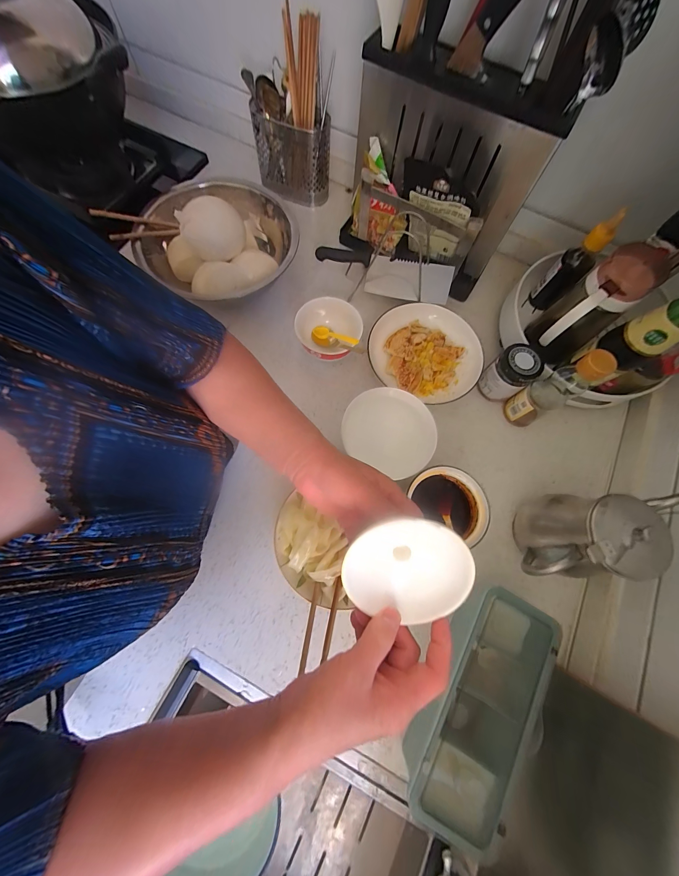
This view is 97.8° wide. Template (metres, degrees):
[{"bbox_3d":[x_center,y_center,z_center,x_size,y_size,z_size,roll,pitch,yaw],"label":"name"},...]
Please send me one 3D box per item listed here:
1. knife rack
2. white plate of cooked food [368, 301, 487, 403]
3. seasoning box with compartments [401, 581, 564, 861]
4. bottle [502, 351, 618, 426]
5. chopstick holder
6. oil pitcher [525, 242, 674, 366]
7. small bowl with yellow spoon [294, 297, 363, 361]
[{"bbox_3d":[0.161,-0.436,0.513,0.301,0.266,0.118,32,74,7],"label":"knife rack"},{"bbox_3d":[0.156,-0.157,0.542,0.195,0.042,0.175,29,74,7],"label":"white plate of cooked food"},{"bbox_3d":[0.172,0.323,0.374,0.107,0.078,0.250,28,73,6],"label":"seasoning box with compartments"},{"bbox_3d":[0.327,-0.073,0.453,0.063,0.176,0.051,-30,76,-11],"label":"bottle"},{"bbox_3d":[-0.094,-0.567,0.600,0.152,0.121,0.073,23,73,5],"label":"chopstick holder"},{"bbox_3d":[0.378,-0.193,0.462,0.109,0.166,0.081,-35,77,-12],"label":"oil pitcher"},{"bbox_3d":[-0.023,-0.184,0.531,0.116,0.063,0.109,1,72,-2],"label":"small bowl with yellow spoon"}]

